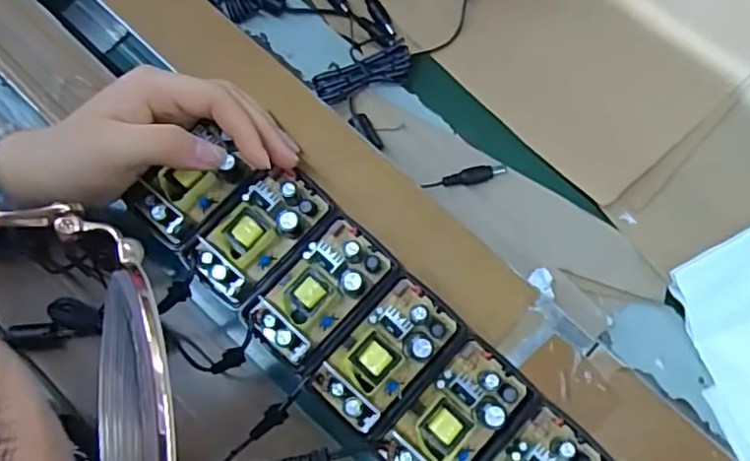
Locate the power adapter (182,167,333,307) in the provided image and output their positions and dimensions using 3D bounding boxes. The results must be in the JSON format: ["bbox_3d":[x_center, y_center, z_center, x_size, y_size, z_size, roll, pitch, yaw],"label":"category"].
[{"bbox_3d":[-0.064,-0.001,0.338,0.042,0.023,0.078,43,79,13],"label":"power adapter"}]

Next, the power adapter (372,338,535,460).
[{"bbox_3d":[0.041,0.097,0.312,0.049,0.024,0.079,42,79,8],"label":"power adapter"}]

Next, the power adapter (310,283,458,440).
[{"bbox_3d":[0.005,0.064,0.321,0.040,0.028,0.076,43,79,8],"label":"power adapter"}]

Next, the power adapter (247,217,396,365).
[{"bbox_3d":[-0.030,0.030,0.330,0.041,0.027,0.076,44,80,9],"label":"power adapter"}]

